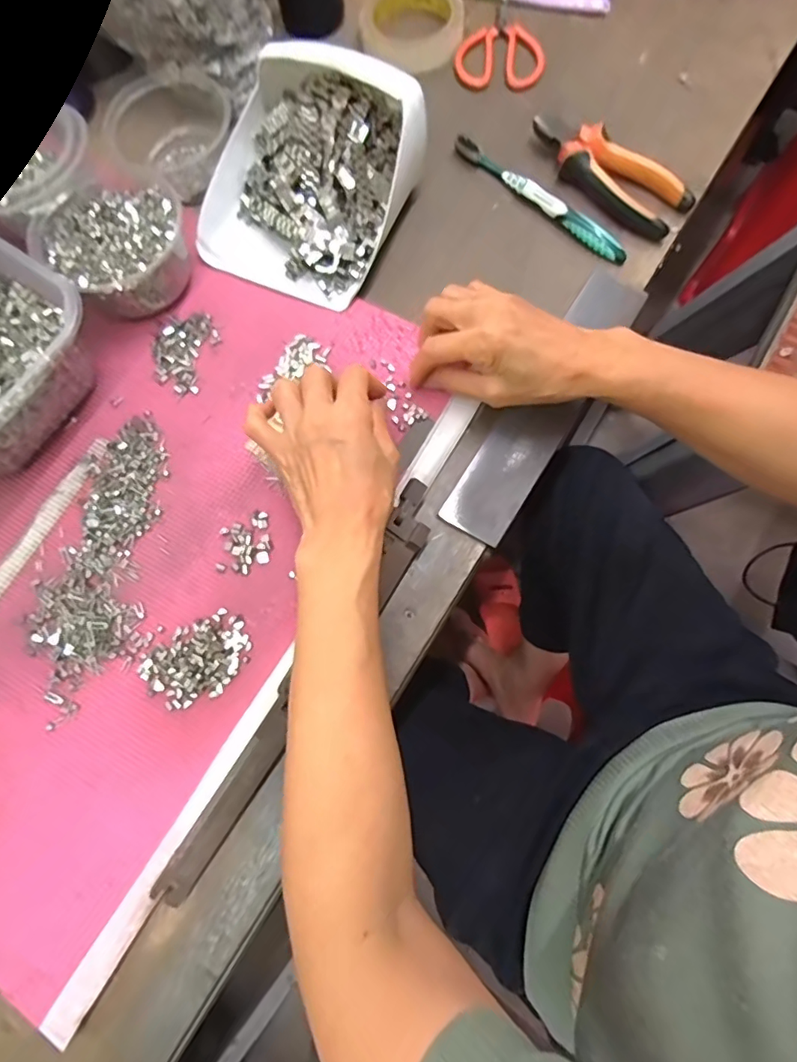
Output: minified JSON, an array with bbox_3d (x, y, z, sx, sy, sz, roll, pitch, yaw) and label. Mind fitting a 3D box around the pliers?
[{"bbox_3d":[0.181,-0.310,0.460,0.054,0.025,0.148,-41,76,-8],"label":"pliers"}]

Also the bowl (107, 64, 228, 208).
[{"bbox_3d":[-0.195,-0.351,0.476,0.101,0.048,0.103,3,75,4],"label":"bowl"}]

